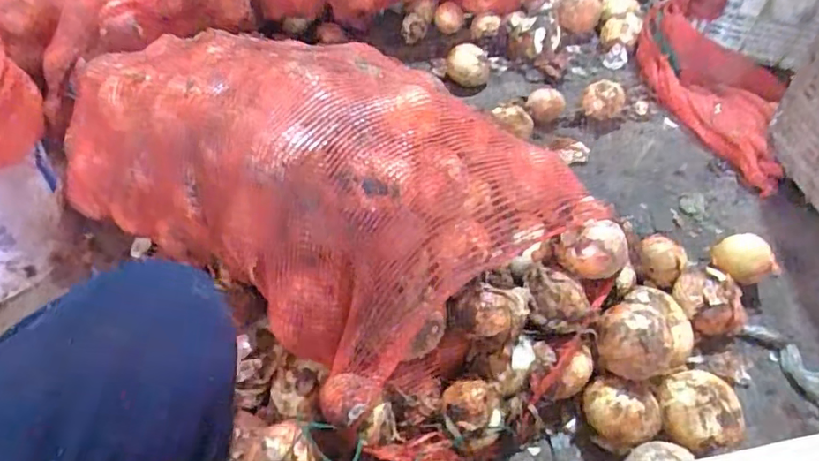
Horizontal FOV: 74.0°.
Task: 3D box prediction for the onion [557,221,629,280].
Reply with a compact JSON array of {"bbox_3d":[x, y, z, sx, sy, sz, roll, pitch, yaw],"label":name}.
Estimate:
[{"bbox_3d":[0.222,0.021,0.660,0.079,0.055,0.059,26,52,19],"label":"onion"}]

